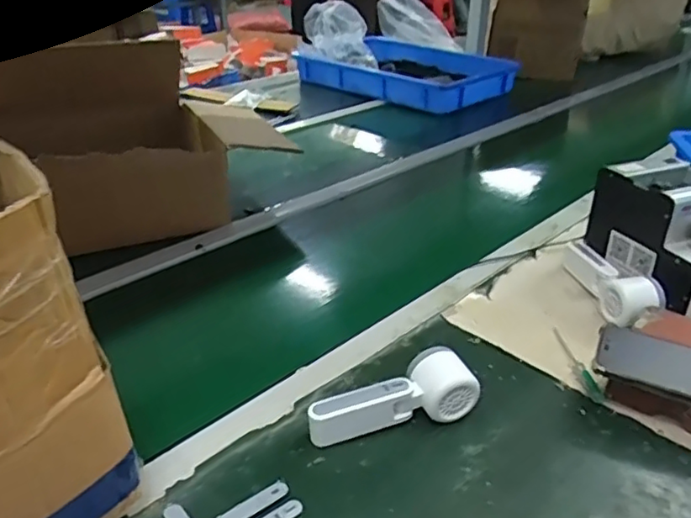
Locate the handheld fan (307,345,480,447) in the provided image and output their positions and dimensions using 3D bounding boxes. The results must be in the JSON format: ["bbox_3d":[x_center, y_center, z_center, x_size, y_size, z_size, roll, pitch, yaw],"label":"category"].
[{"bbox_3d":[0.047,0.140,0.579,0.158,0.053,0.060,-15,34,-26],"label":"handheld fan"}]

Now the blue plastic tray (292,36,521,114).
[{"bbox_3d":[0.167,-0.529,1.694,0.375,0.098,0.529,-24,38,-36],"label":"blue plastic tray"}]

